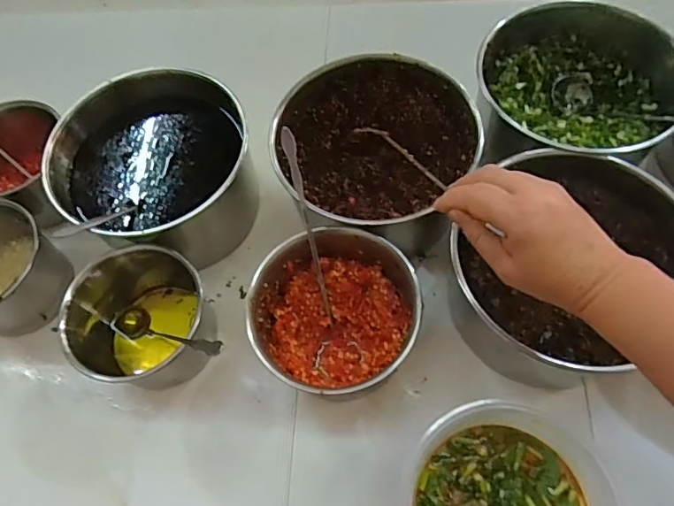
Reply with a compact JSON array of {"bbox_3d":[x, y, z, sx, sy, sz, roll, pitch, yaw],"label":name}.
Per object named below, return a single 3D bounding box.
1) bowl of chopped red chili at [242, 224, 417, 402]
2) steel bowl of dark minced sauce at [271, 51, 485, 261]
[{"bbox_3d":[-0.002,0.063,0.516,0.153,0.106,0.142,-1,64,2],"label":"bowl of chopped red chili"},{"bbox_3d":[0.045,-0.105,0.580,0.199,0.114,0.213,-1,64,2],"label":"steel bowl of dark minced sauce"}]

